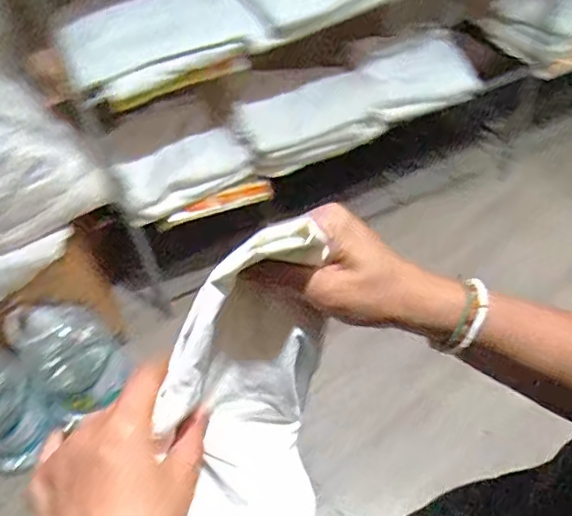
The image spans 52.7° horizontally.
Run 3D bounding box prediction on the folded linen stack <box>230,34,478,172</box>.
[{"bbox_3d":[0.200,-0.419,1.563,0.726,0.198,0.190,-21,54,-11],"label":"folded linen stack"}]

